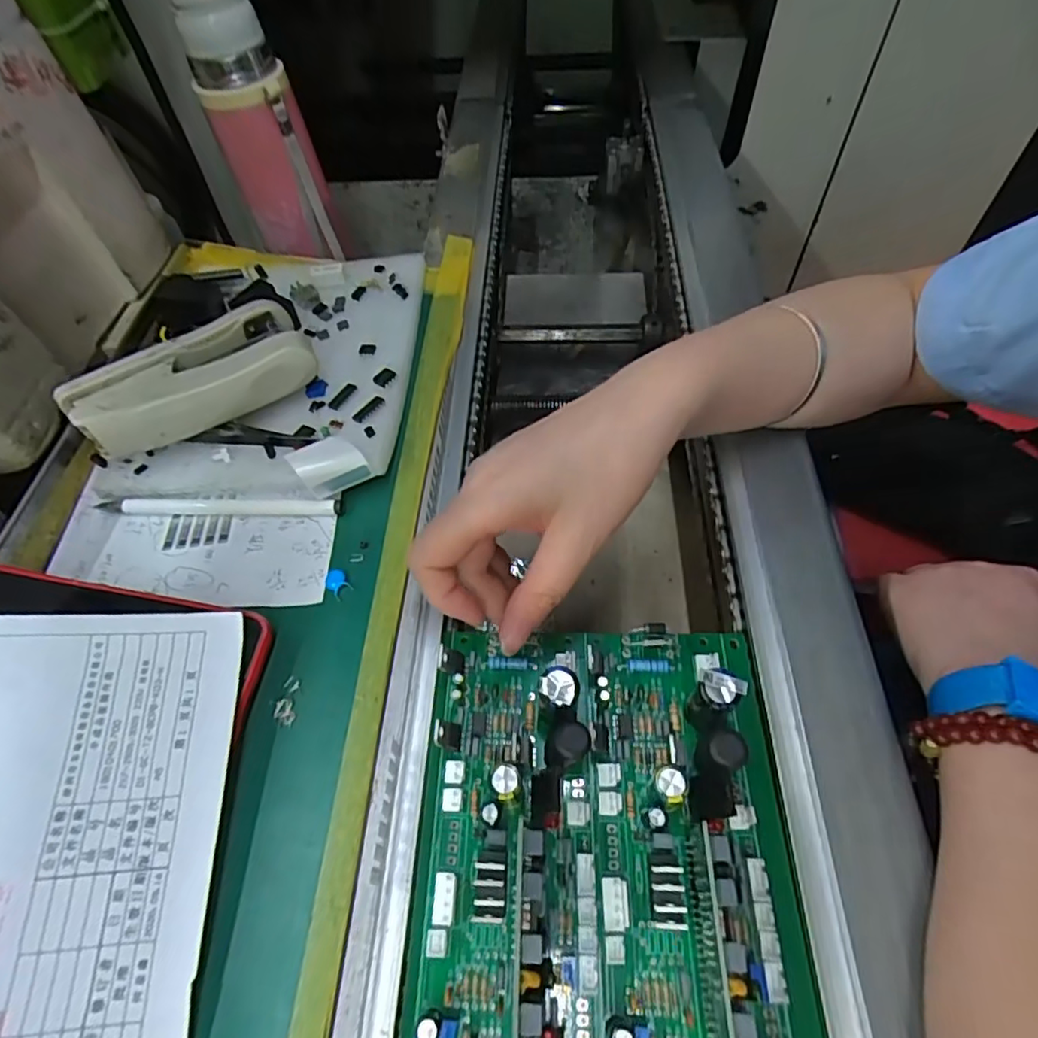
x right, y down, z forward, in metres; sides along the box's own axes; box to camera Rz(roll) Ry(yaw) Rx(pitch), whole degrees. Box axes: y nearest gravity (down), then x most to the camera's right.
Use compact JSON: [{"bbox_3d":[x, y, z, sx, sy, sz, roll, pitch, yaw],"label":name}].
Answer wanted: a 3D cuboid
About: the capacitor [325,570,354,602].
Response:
[{"bbox_3d":[-0.083,0.029,0.271,0.009,0.004,0.015,-32,57,-22],"label":"capacitor"}]

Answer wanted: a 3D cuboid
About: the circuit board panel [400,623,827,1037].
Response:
[{"bbox_3d":[0.030,0.118,0.205,0.132,0.038,0.175,2,57,2],"label":"circuit board panel"}]

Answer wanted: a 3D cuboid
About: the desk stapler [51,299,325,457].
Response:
[{"bbox_3d":[-0.166,-0.070,0.309,0.115,0.032,0.050,-28,55,-20],"label":"desk stapler"}]

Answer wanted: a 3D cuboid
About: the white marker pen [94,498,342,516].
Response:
[{"bbox_3d":[-0.152,-0.007,0.300,0.127,0.013,0.008,2,51,4],"label":"white marker pen"}]

